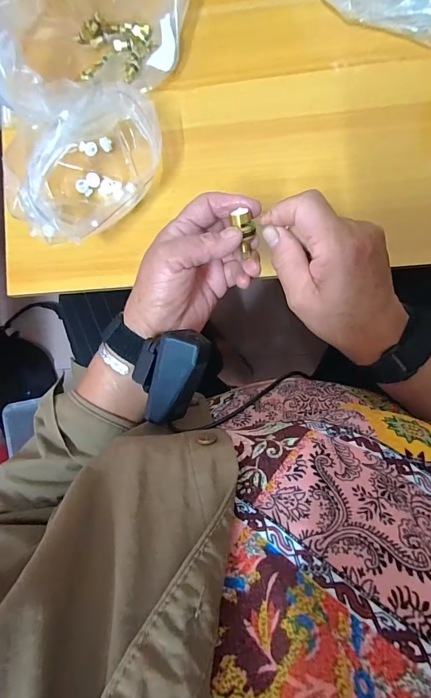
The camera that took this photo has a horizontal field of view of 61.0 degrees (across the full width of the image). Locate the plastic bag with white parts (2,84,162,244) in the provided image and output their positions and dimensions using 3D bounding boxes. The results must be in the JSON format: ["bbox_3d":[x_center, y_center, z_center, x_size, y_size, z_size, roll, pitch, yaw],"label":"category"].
[{"bbox_3d":[-0.132,-0.186,0.370,0.121,0.090,0.152,20,92,4],"label":"plastic bag with white parts"}]

